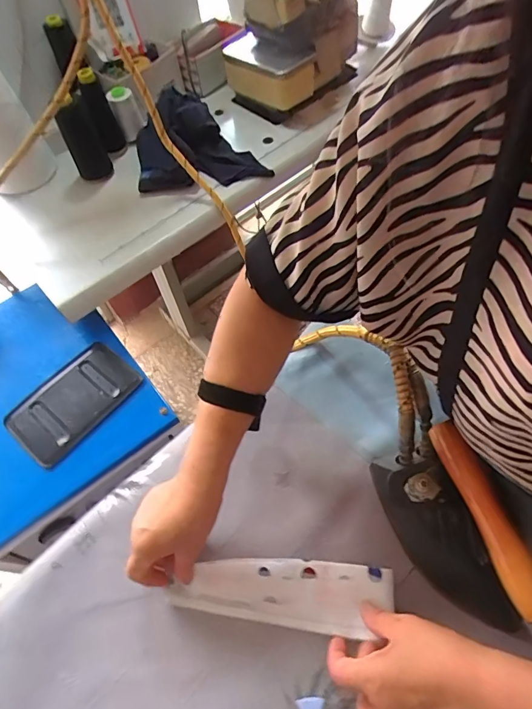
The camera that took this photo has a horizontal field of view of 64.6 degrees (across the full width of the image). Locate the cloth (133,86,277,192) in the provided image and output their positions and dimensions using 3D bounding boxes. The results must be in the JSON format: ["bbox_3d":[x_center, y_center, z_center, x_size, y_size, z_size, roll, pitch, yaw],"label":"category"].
[{"bbox_3d":[-0.171,-0.512,1.013,0.292,0.158,0.306,-13,59,-4],"label":"cloth"}]

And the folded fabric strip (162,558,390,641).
[{"bbox_3d":[0.013,0.255,0.448,0.233,0.013,0.065,-3,59,8],"label":"folded fabric strip"}]

